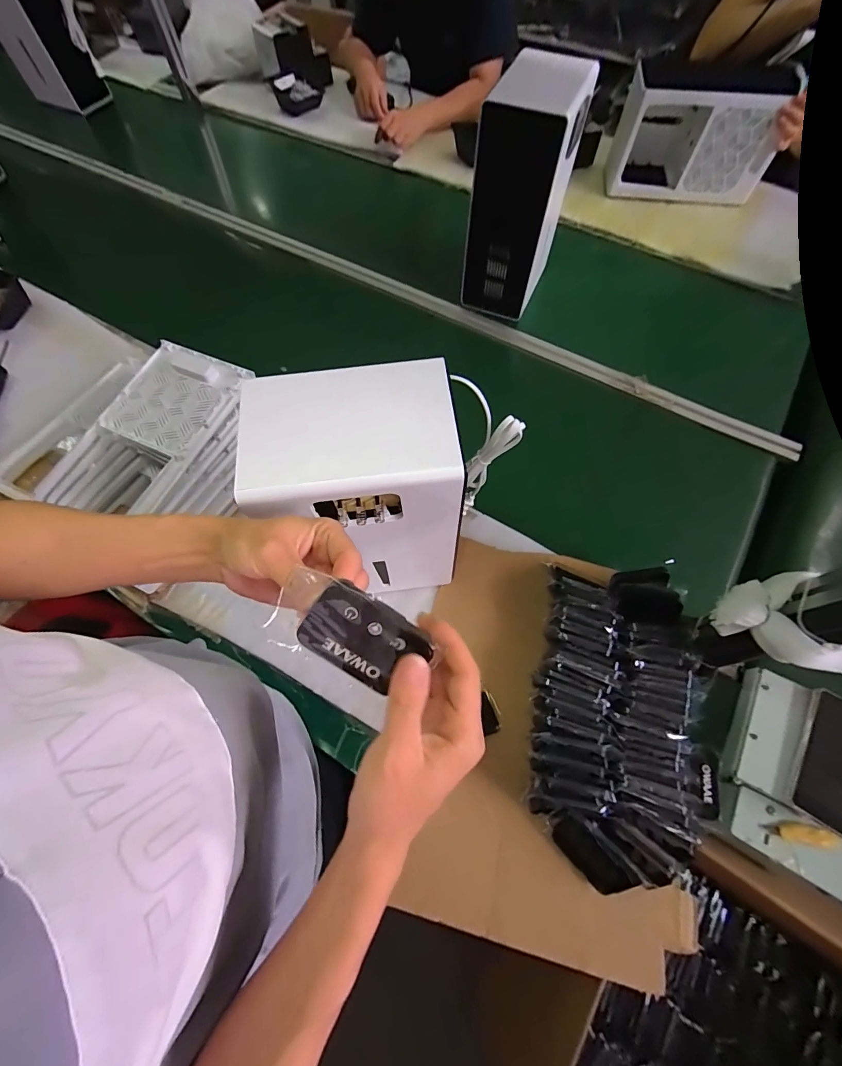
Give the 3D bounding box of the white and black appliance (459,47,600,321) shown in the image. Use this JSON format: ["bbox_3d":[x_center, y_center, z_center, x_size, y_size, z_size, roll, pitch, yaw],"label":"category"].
[{"bbox_3d":[0.191,-0.650,0.811,0.150,0.349,0.178,23,70,11],"label":"white and black appliance"}]

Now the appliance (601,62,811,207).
[{"bbox_3d":[0.667,-0.976,1.008,0.343,0.207,0.181,11,68,7],"label":"appliance"}]

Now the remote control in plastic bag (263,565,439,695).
[{"bbox_3d":[-0.046,0.066,0.284,0.107,0.019,0.066,28,112,-5],"label":"remote control in plastic bag"}]

